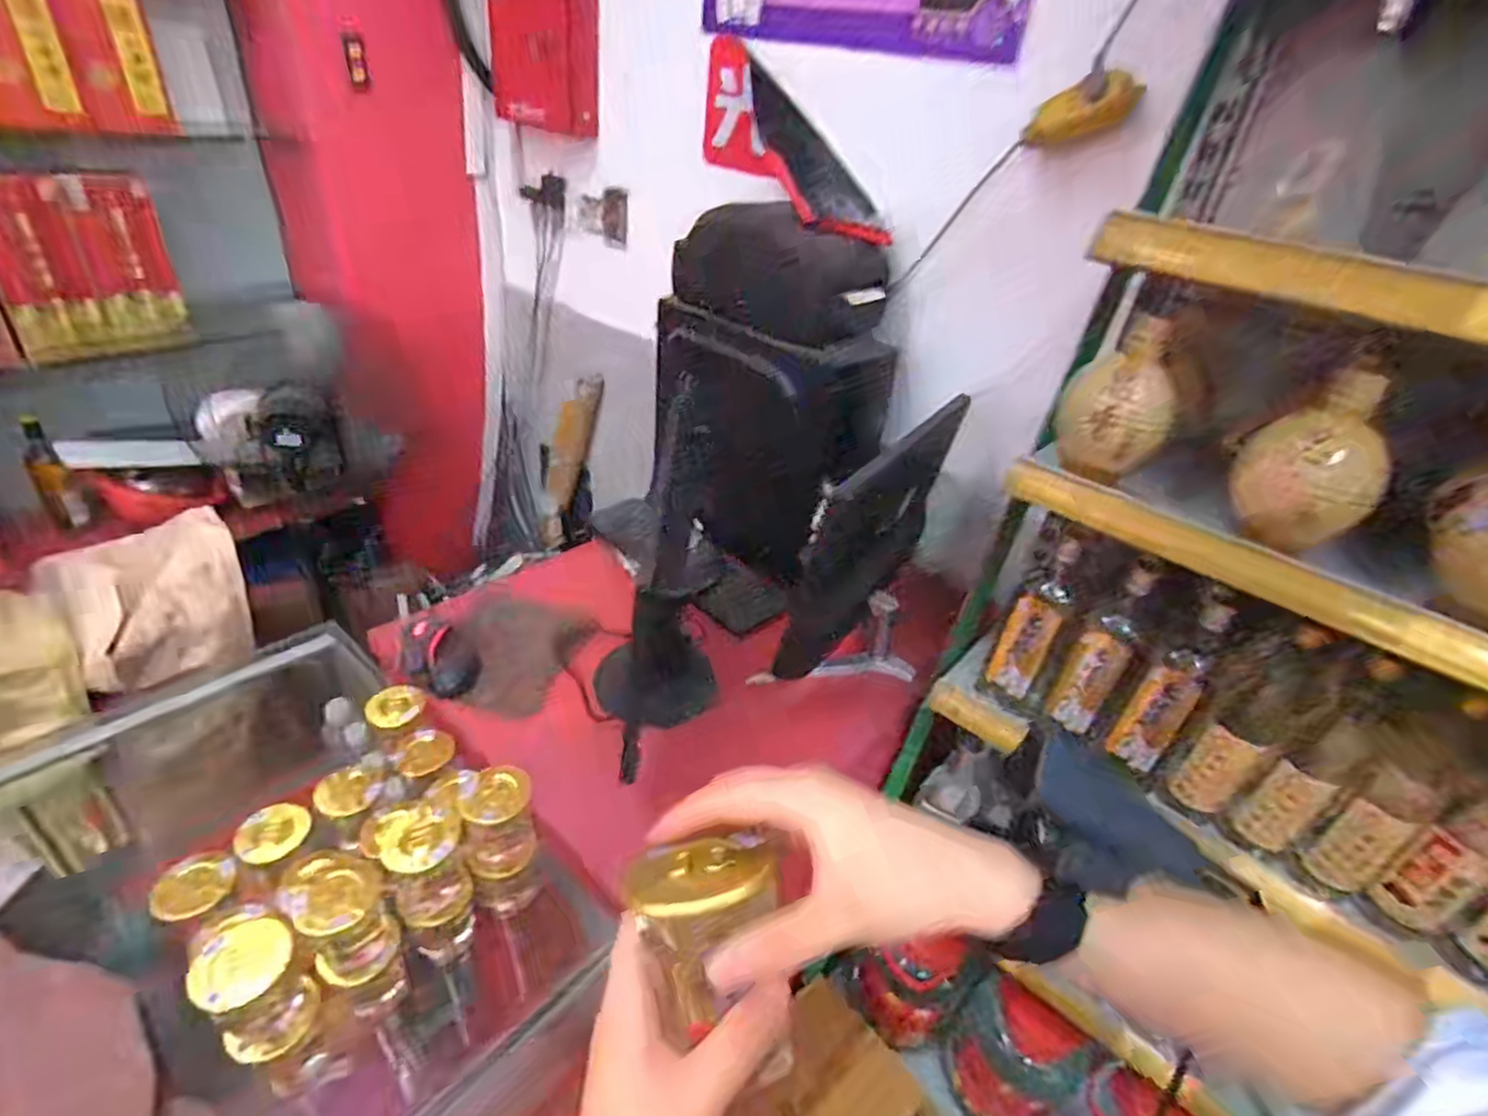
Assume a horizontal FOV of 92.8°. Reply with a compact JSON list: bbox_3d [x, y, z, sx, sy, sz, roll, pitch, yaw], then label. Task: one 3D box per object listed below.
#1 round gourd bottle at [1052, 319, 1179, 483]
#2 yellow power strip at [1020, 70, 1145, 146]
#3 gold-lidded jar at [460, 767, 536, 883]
[{"bbox_3d":[0.393,-0.152,0.729,0.109,0.141,0.105,24,37,23],"label":"round gourd bottle"},{"bbox_3d":[0.418,-0.555,0.881,0.131,0.058,0.034,-3,24,35],"label":"yellow power strip"},{"bbox_3d":[-0.233,0.252,0.676,0.062,0.091,0.057,5,34,-4],"label":"gold-lidded jar"}]

